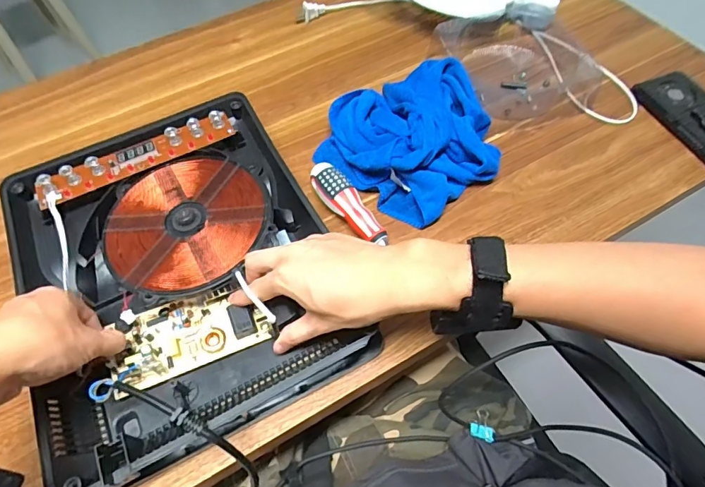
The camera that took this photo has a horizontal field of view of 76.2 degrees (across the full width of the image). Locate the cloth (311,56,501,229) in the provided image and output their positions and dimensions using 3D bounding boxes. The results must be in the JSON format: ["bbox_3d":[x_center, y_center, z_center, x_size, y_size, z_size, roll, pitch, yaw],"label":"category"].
[{"bbox_3d":[0.068,-0.121,0.523,0.194,0.057,0.193,-28,62,-14],"label":"cloth"}]

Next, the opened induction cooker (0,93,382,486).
[{"bbox_3d":[-0.167,0.017,0.438,0.269,0.063,0.341,-23,61,-12],"label":"opened induction cooker"}]

